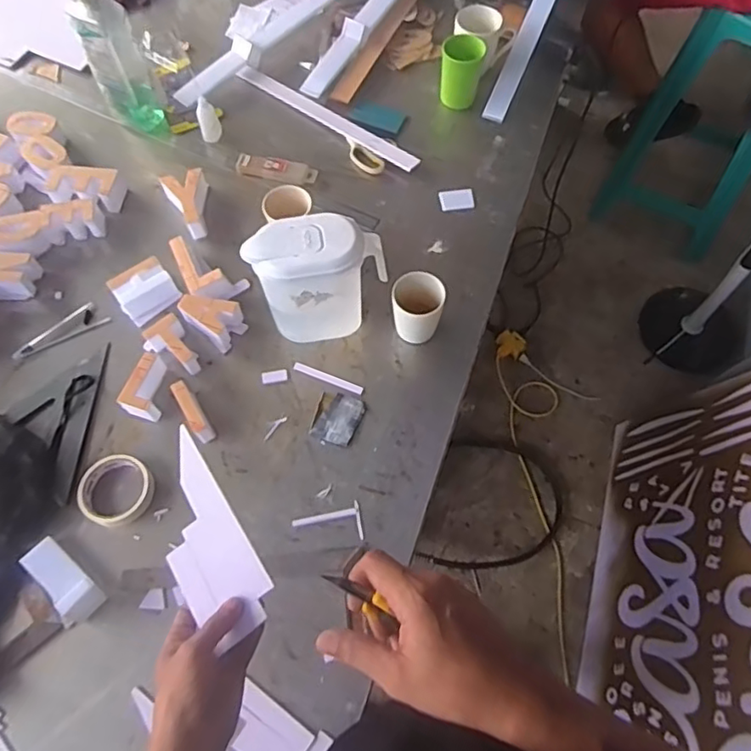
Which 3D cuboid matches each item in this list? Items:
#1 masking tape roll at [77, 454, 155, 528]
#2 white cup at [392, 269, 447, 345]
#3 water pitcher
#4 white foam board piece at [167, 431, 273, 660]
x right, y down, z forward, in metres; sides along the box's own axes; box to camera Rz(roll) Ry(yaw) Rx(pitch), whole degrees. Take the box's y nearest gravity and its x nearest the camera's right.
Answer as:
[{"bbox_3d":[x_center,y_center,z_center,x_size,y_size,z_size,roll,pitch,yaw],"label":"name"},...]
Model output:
[{"bbox_3d":[-0.349,0.150,0.788,0.105,0.027,0.091,26,68,11],"label":"masking tape roll"},{"bbox_3d":[0.059,-0.092,0.854,0.073,0.105,0.066,7,65,3],"label":"white cup"},{"bbox_3d":[-0.076,-0.135,0.819,0.167,0.163,0.094,-18,67,-8],"label":"water pitcher"},{"bbox_3d":[-0.174,0.158,0.586,0.080,0.011,0.209,-36,61,-7],"label":"white foam board piece"}]

